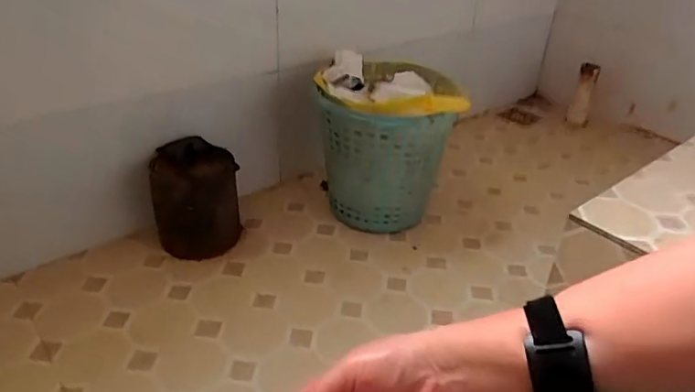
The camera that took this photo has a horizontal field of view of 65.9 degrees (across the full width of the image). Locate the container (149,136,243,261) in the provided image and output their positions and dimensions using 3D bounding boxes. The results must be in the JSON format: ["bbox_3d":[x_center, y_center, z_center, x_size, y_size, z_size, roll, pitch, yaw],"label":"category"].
[{"bbox_3d":[-0.263,0.006,0.935,0.140,0.172,0.122,-7,34,-15],"label":"container"}]

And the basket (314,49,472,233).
[{"bbox_3d":[0.067,-0.090,0.997,0.244,0.269,0.238,0,33,-4],"label":"basket"}]

